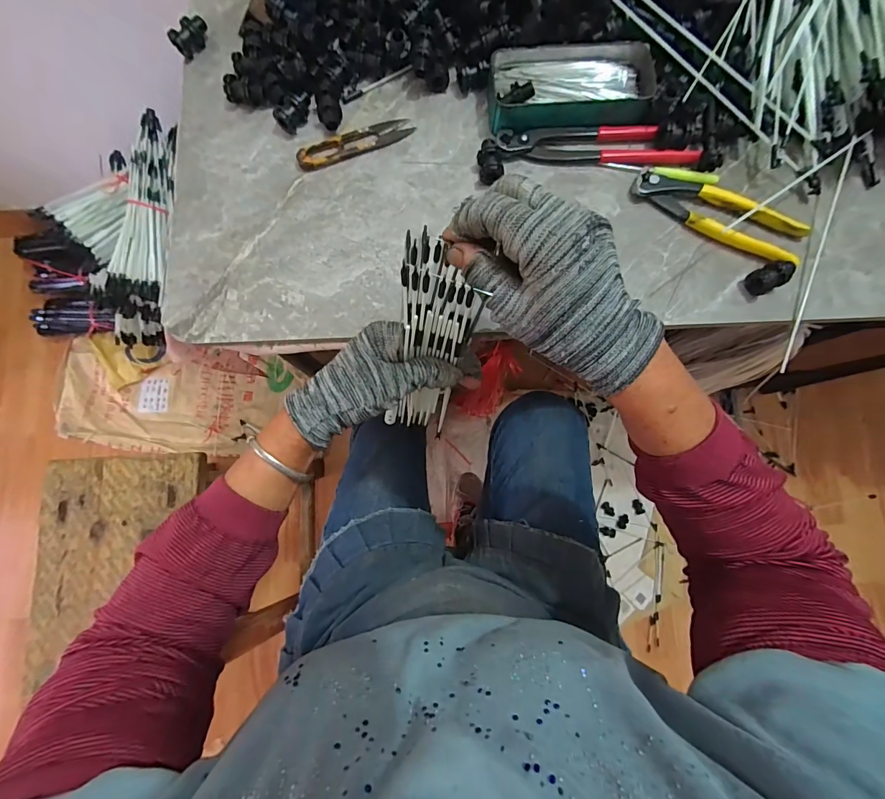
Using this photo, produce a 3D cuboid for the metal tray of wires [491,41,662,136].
[{"bbox_3d":[0.125,-0.304,0.393,0.160,0.034,0.079,-8,79,0],"label":"metal tray of wires"}]

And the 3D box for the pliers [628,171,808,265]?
[{"bbox_3d":[0.261,-0.177,0.379,0.160,0.023,0.044,27,81,6],"label":"pliers"}]

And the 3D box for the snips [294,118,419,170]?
[{"bbox_3d":[-0.087,-0.256,0.396,0.117,0.011,0.027,-25,79,-3],"label":"snips"}]

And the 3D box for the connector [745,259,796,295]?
[{"bbox_3d":[0.301,-0.112,0.370,0.039,0.020,0.024,-30,80,-4],"label":"connector"}]

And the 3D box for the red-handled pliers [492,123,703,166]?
[{"bbox_3d":[0.154,-0.251,0.392,0.193,0.018,0.040,-1,79,1],"label":"red-handled pliers"}]

